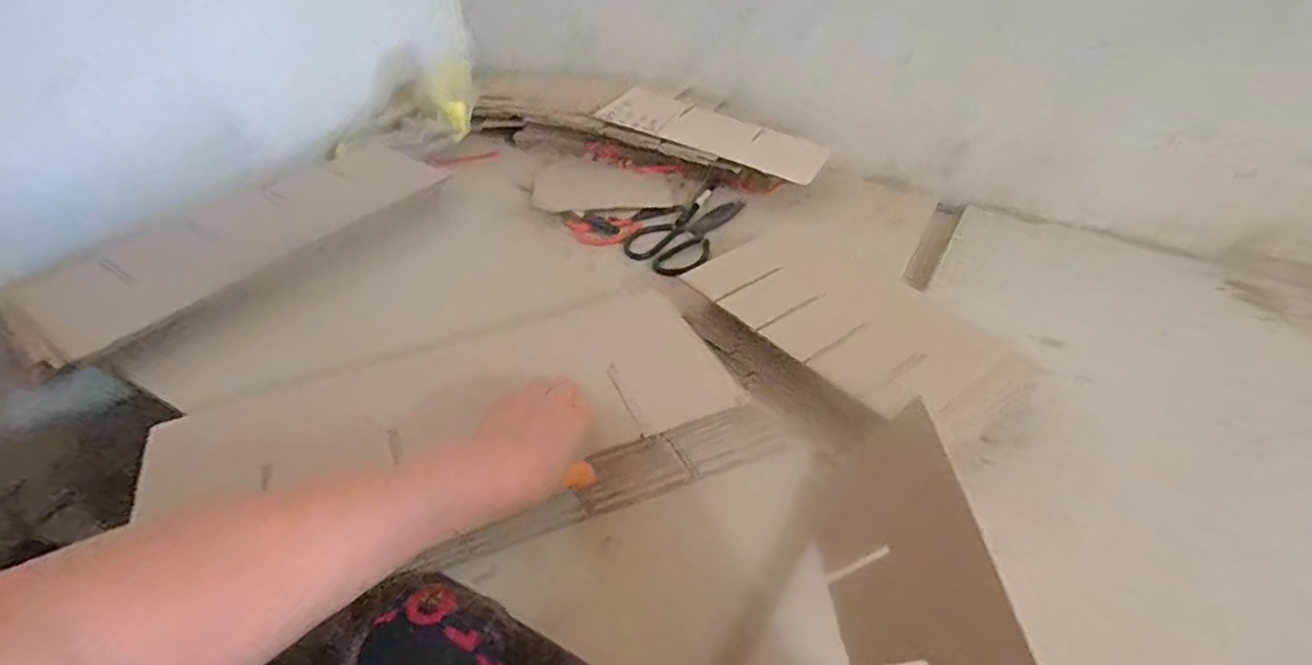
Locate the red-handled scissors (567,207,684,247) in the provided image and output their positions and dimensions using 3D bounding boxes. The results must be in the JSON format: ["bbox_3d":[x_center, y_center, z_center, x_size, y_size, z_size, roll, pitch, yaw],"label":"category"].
[{"bbox_3d":[-0.035,-0.138,0.835,0.147,0.007,0.066,-6,40,-8],"label":"red-handled scissors"}]

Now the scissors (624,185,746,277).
[{"bbox_3d":[0.034,-0.133,0.832,0.099,0.016,0.213,17,42,19],"label":"scissors"}]

